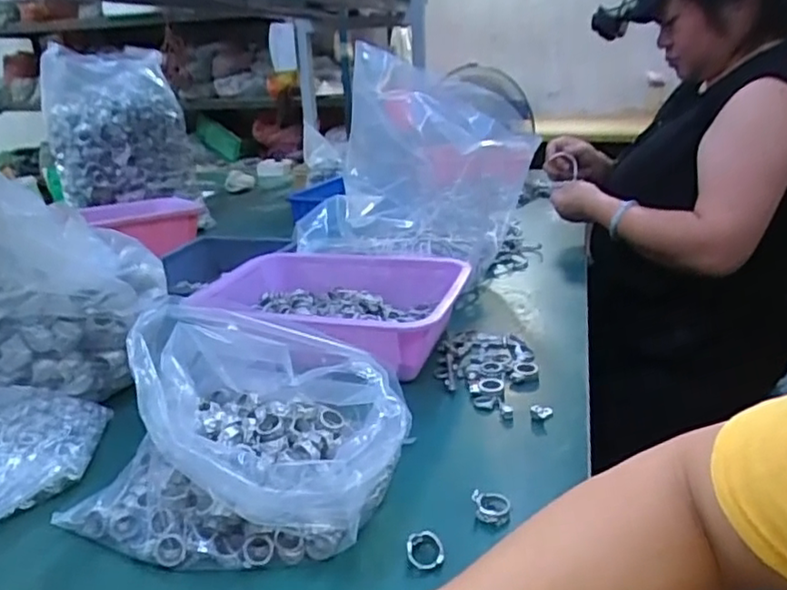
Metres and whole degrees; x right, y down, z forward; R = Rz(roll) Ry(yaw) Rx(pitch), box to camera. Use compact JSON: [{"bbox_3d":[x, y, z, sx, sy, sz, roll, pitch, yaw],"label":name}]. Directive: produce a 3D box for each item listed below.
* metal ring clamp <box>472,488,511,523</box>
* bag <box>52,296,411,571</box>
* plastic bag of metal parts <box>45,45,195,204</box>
[{"bbox_3d":[0.074,0.159,0.477,0.028,0.019,0.026,1,20,10],"label":"metal ring clamp"},{"bbox_3d":[-0.116,0.099,0.491,0.252,0.131,0.173,4,21,18],"label":"bag"},{"bbox_3d":[-0.564,-0.347,1.308,0.269,0.280,0.162,-12,22,-24],"label":"plastic bag of metal parts"}]

